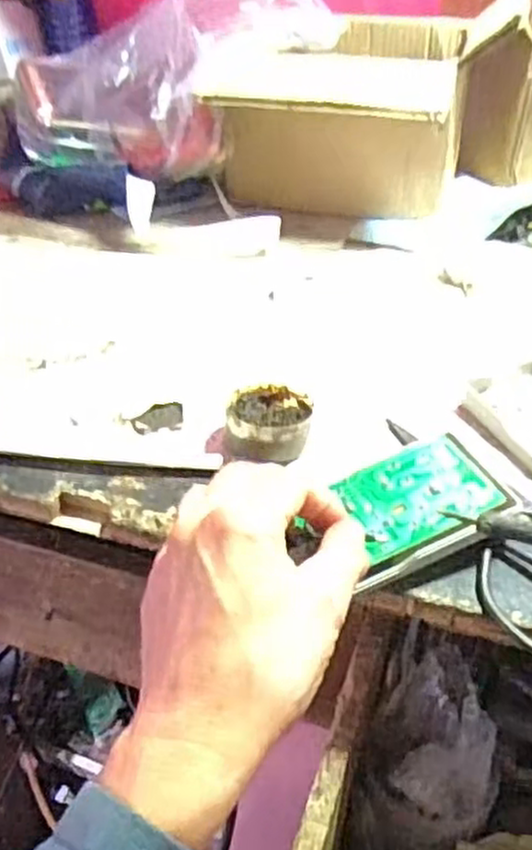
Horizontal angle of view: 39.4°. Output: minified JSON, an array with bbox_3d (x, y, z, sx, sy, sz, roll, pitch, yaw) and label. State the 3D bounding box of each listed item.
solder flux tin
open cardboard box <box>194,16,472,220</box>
[{"bbox_3d":[0.002,-0.003,0.455,0.050,0.024,0.056,2,39,2],"label":"solder flux tin"},{"bbox_3d":[0.068,-0.275,0.680,0.202,0.150,0.151,11,40,13],"label":"open cardboard box"}]

